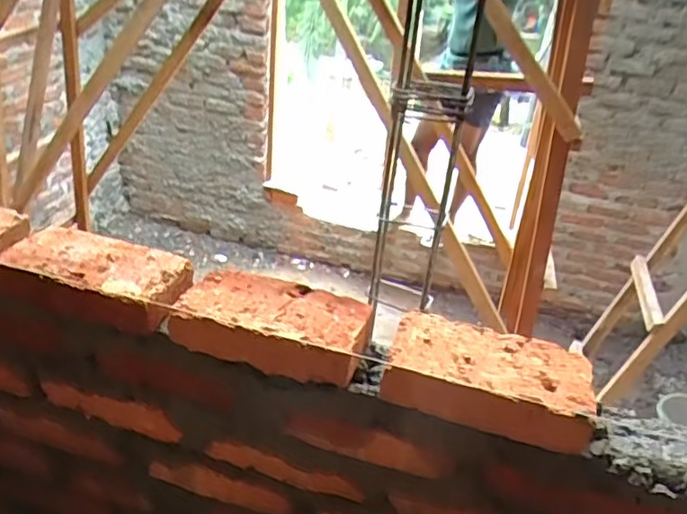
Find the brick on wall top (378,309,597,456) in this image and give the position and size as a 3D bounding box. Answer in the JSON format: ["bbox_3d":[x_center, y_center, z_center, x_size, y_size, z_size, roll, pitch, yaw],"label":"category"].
[{"bbox_3d":[0.147,0.117,0.604,0.198,0.049,0.103,12,33,10],"label":"brick on wall top"}]

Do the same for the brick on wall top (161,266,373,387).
[{"bbox_3d":[-0.070,0.067,0.642,0.202,0.047,0.099,13,33,11],"label":"brick on wall top"}]

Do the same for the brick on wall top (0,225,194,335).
[{"bbox_3d":[-0.273,0.020,0.687,0.213,0.048,0.104,15,33,13],"label":"brick on wall top"}]

